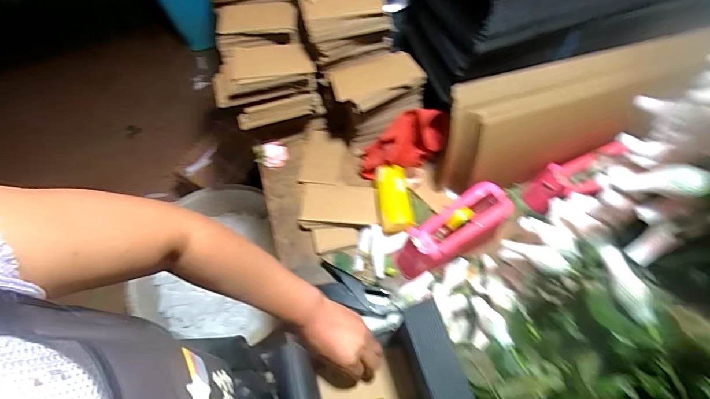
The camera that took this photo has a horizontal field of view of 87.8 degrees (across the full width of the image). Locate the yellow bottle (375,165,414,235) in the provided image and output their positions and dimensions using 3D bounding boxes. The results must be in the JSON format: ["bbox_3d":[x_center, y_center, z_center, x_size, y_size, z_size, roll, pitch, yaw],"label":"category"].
[{"bbox_3d":[0.074,-0.001,0.707,0.060,0.044,0.127,-5,62,-1],"label":"yellow bottle"}]

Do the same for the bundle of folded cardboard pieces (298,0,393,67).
[{"bbox_3d":[-0.015,-0.322,0.689,0.152,0.097,0.090,-16,63,-6],"label":"bundle of folded cardboard pieces"}]

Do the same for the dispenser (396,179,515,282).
[{"bbox_3d":[0.160,0.054,0.623,0.221,0.082,0.084,-37,65,4],"label":"dispenser"}]

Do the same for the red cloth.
[{"bbox_3d":[0.094,-0.111,0.734,0.196,0.076,0.098,-27,58,28],"label":"red cloth"}]

